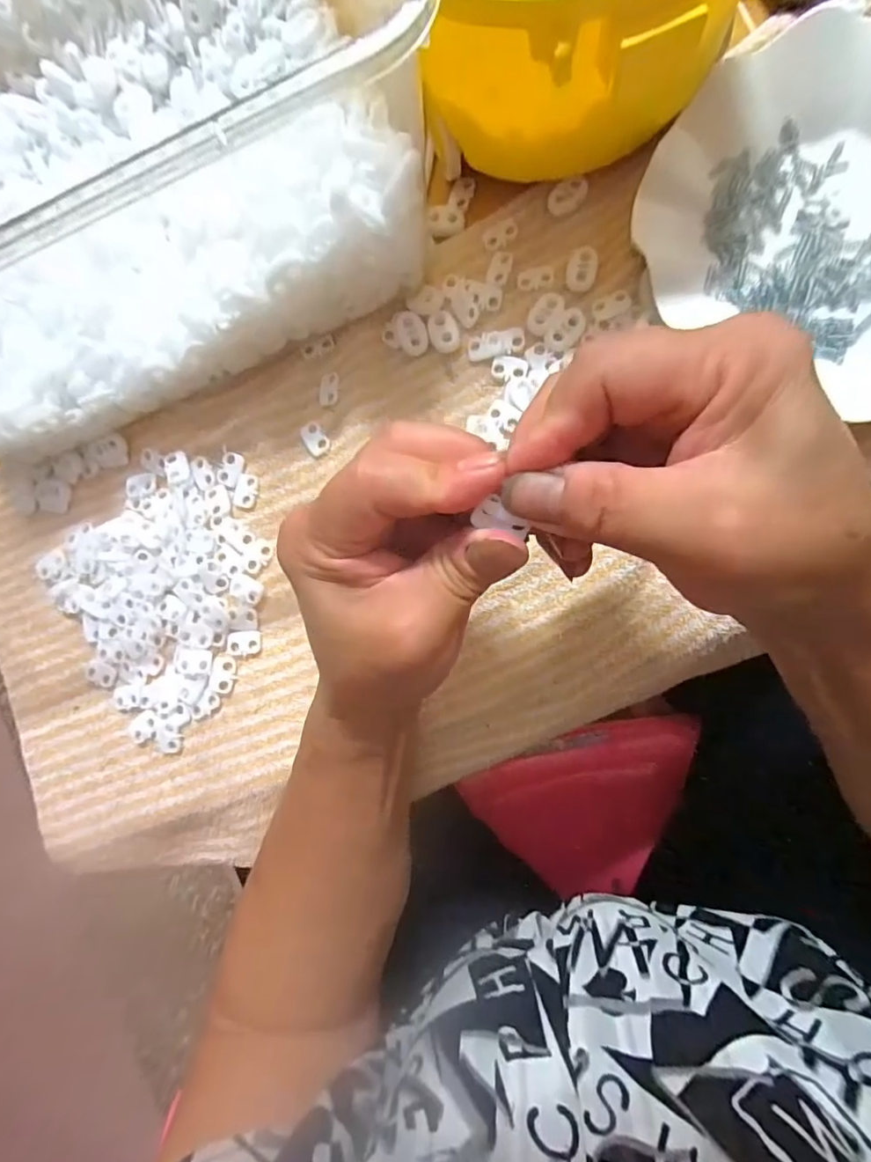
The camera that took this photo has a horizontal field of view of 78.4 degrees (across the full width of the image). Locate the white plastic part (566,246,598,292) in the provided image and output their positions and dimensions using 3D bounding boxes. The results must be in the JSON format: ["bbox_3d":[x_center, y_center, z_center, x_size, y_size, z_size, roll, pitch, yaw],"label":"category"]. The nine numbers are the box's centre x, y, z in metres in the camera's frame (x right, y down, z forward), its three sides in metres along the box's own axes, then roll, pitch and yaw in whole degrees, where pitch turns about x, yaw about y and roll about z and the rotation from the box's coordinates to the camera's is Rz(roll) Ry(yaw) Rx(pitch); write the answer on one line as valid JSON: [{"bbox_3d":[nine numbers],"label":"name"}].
[{"bbox_3d":[0.074,-0.158,0.269,0.014,0.004,0.023,9,91,8],"label":"white plastic part"}]

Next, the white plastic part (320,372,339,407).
[{"bbox_3d":[-0.058,-0.104,0.289,0.010,0.004,0.018,8,91,8],"label":"white plastic part"}]

